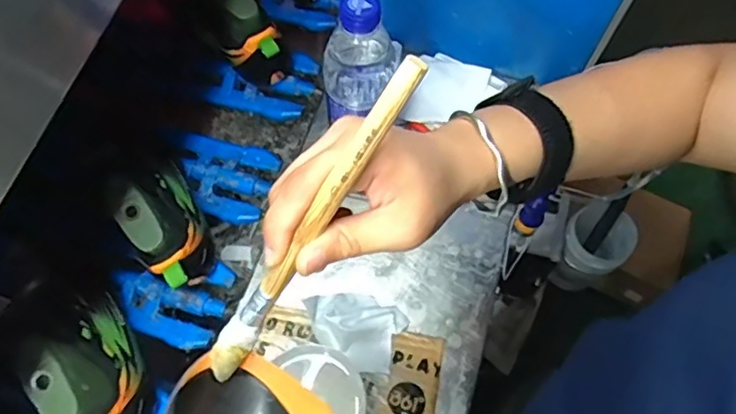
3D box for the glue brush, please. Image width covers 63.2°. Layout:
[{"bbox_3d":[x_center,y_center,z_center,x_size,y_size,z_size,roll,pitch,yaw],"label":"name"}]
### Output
[{"bbox_3d":[-0.030,0.015,0.270,0.014,0.191,0.009,43,29,16],"label":"glue brush"}]

